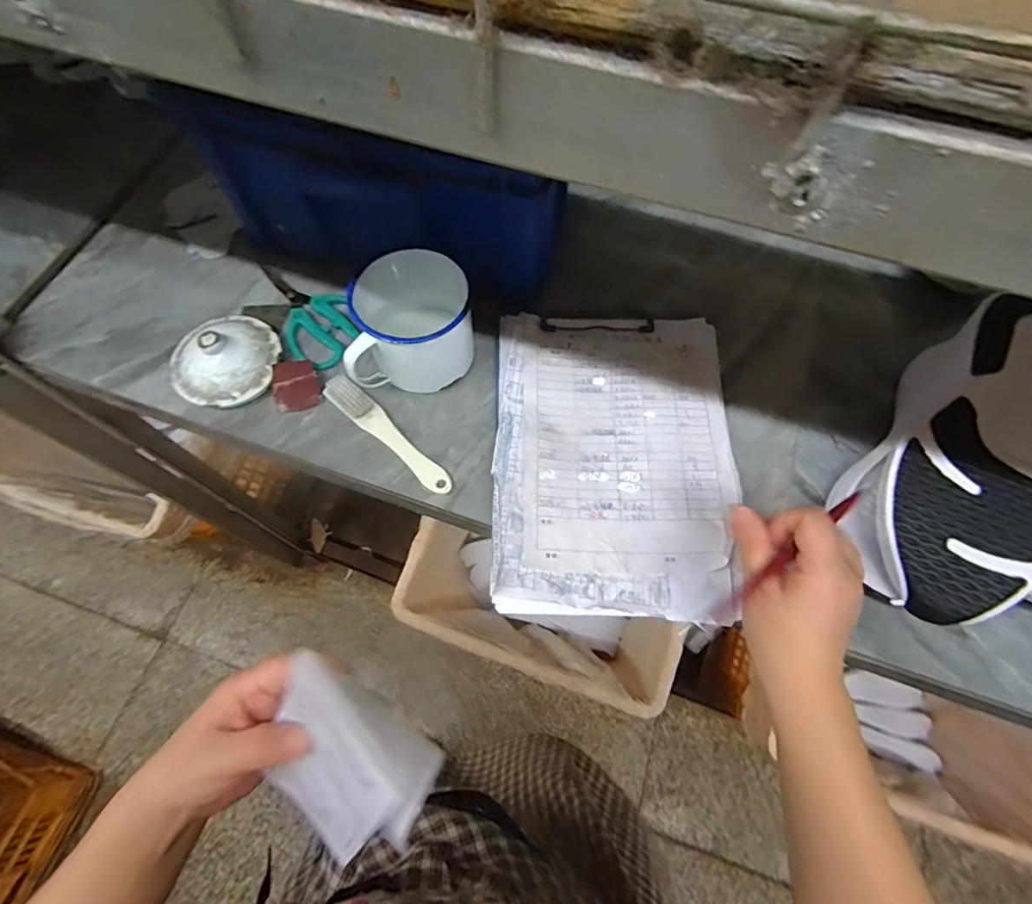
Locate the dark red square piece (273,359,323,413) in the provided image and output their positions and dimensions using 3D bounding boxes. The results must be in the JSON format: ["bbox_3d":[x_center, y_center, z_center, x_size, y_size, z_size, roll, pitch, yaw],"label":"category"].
[{"bbox_3d":[-0.217,-0.066,0.509,0.044,0.016,0.052,-19,67,-10],"label":"dark red square piece"}]

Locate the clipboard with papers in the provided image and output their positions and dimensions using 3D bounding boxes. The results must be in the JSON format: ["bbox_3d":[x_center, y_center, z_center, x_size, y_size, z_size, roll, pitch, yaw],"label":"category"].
[{"bbox_3d":[0.089,-0.003,0.475,0.211,0.014,0.301,2,65,-1],"label":"clipboard with papers"}]

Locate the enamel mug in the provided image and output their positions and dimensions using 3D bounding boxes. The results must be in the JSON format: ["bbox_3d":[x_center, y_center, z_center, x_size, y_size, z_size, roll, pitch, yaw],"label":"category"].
[{"bbox_3d":[-0.098,-0.116,0.488,0.113,0.095,0.102,-8,66,-5],"label":"enamel mug"}]

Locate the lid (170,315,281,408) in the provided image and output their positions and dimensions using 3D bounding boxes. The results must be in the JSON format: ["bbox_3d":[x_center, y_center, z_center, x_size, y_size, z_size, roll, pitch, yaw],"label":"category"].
[{"bbox_3d":[-0.283,-0.092,0.500,0.102,0.052,0.092,-41,73,-18],"label":"lid"}]

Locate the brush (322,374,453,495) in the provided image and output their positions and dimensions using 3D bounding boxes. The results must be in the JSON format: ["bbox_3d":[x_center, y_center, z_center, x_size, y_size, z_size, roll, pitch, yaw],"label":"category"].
[{"bbox_3d":[-0.121,-0.018,0.486,0.160,0.017,0.027,38,70,15],"label":"brush"}]

